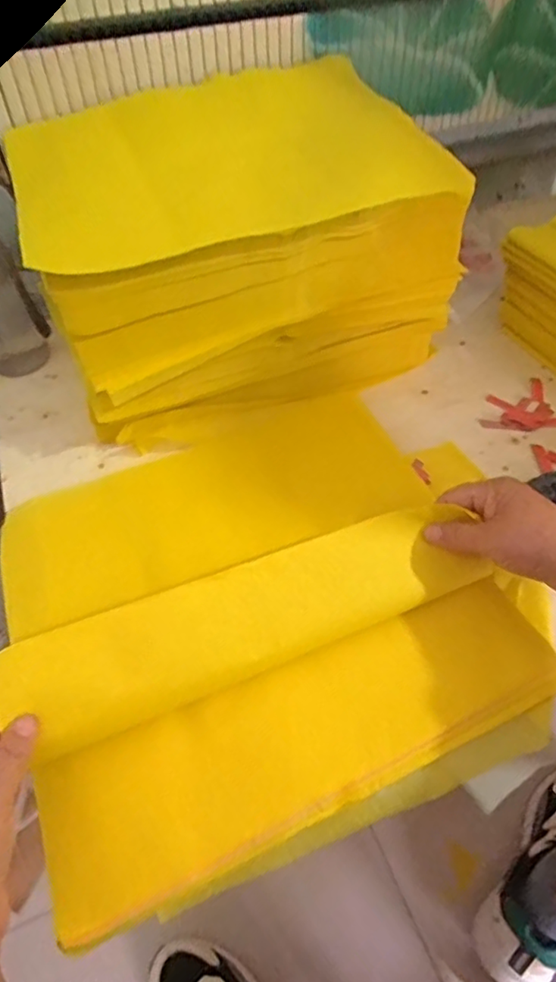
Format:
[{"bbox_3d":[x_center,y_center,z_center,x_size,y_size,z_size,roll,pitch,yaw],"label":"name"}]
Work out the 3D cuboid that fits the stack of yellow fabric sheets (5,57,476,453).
[{"bbox_3d":[-0.037,-0.256,0.573,0.376,0.220,0.290,-18,53,-12],"label":"stack of yellow fabric sheets"}]

